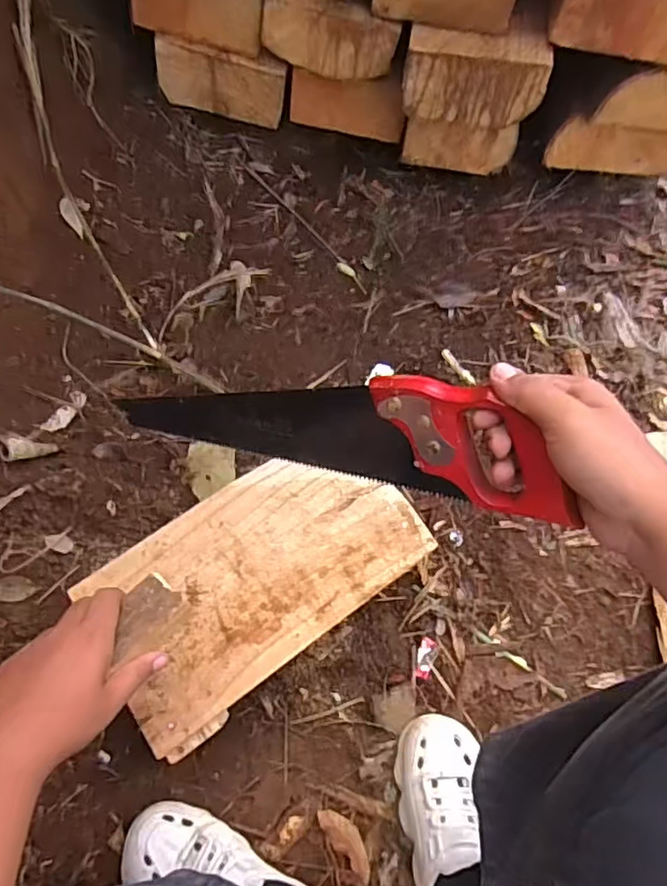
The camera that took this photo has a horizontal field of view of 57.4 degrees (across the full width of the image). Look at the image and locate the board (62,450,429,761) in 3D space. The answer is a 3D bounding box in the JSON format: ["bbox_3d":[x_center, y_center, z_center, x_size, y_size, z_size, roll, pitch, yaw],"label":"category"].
[{"bbox_3d":[-0.083,0.142,0.676,0.351,0.038,0.196,-34,69,-19],"label":"board"}]

